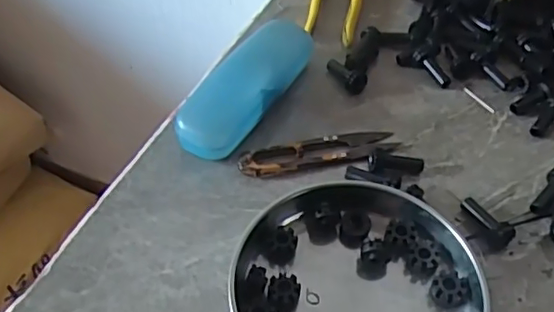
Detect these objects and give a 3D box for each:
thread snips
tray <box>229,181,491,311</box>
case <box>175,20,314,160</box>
[{"bbox_3d":[0.031,-0.004,0.413,0.117,0.011,0.025,-13,49,-13],"label":"thread snips"},{"bbox_3d":[0.048,0.075,0.330,0.140,0.031,0.130,1,47,-1],"label":"tray"},{"bbox_3d":[-0.021,-0.057,0.442,0.049,0.038,0.156,21,50,17],"label":"case"}]

